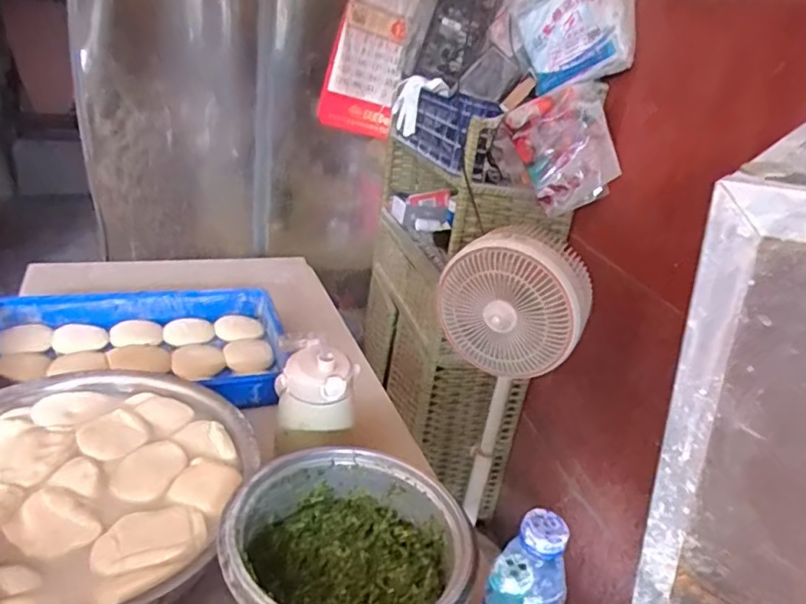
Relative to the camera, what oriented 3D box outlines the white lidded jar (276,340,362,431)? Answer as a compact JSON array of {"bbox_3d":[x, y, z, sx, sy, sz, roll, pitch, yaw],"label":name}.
[{"bbox_3d":[-0.119,0.106,0.828,0.105,0.104,0.117,4,26,-9],"label":"white lidded jar"}]

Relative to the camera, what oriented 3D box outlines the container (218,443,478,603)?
[{"bbox_3d":[-0.062,0.285,0.635,0.237,0.129,0.246,6,25,-3],"label":"container"}]

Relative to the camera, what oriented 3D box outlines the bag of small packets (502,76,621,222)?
[{"bbox_3d":[0.343,-0.313,1.222,0.199,0.236,0.040,-25,15,9],"label":"bag of small packets"}]

